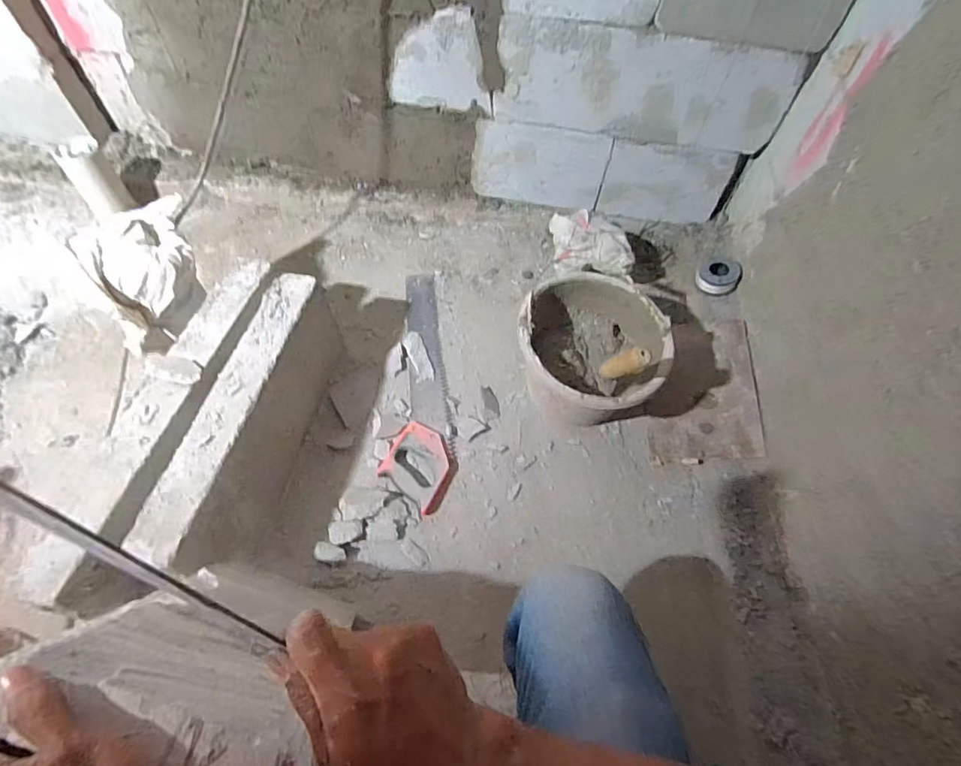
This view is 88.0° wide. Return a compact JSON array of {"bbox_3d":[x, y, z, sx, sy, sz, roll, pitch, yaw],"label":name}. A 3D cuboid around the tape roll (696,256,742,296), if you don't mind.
[{"bbox_3d":[0.532,-0.240,1.117,0.095,0.043,0.099,-45,50,0],"label":"tape roll"}]

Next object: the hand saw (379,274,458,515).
[{"bbox_3d":[-0.108,-0.018,1.015,0.129,0.023,0.550,3,58,-2],"label":"hand saw"}]

